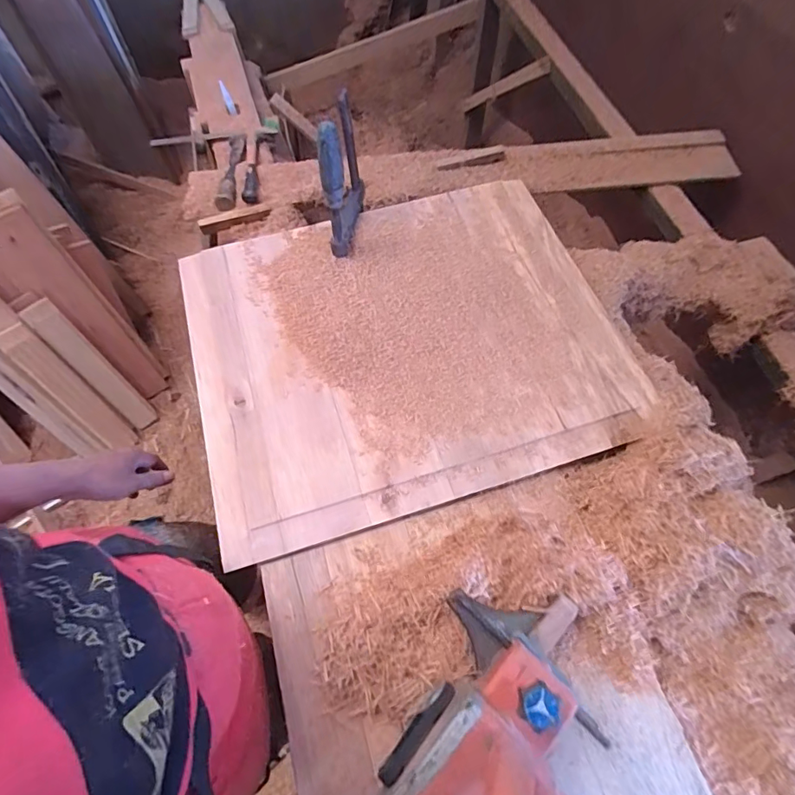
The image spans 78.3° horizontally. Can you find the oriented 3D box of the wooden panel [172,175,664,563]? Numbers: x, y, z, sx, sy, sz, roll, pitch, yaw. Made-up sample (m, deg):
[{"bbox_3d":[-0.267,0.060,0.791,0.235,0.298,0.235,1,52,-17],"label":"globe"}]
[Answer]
[{"bbox_3d":[0.009,-0.096,0.726,0.595,0.021,0.513,-16,63,-9],"label":"wooden panel"}]

